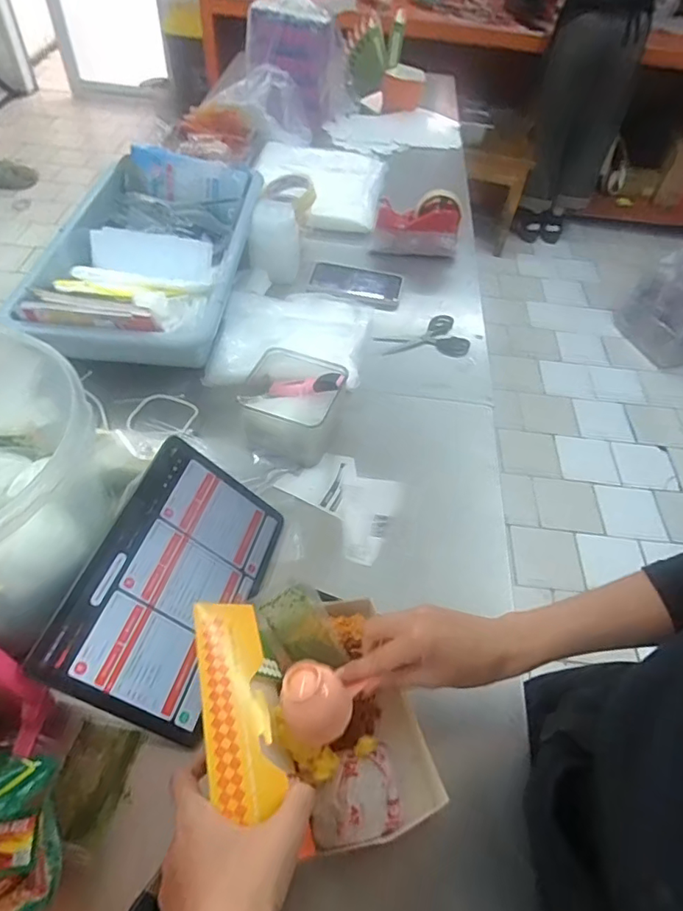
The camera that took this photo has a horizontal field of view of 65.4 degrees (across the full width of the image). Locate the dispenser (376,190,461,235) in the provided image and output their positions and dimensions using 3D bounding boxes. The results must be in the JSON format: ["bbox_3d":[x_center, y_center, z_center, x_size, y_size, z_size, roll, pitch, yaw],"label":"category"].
[{"bbox_3d":[0.146,-0.453,0.987,0.152,0.067,0.053,13,52,5],"label":"dispenser"}]

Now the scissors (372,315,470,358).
[{"bbox_3d":[0.128,-0.187,0.863,0.154,0.016,0.091,-13,54,-15],"label":"scissors"}]

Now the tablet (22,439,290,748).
[{"bbox_3d":[-0.158,0.116,0.516,0.160,0.011,0.252,41,46,-25],"label":"tablet"}]

